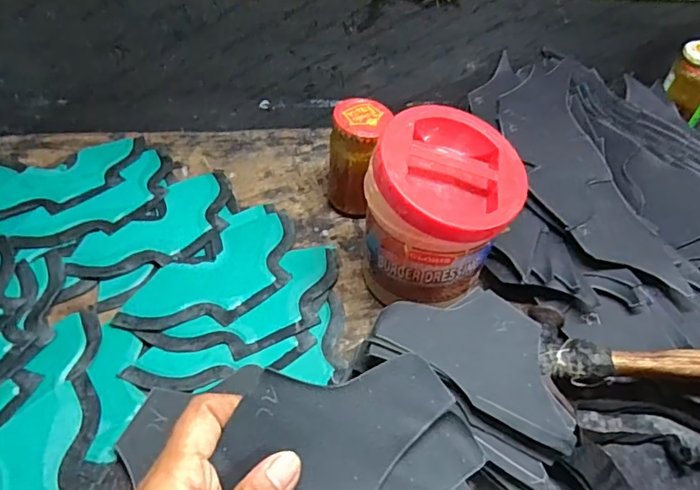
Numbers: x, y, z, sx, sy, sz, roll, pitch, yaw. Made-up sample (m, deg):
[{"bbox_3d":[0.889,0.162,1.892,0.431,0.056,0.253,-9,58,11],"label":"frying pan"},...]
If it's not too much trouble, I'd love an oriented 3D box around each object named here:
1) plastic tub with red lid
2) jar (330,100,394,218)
[{"bbox_3d":[0.076,-0.024,0.445,0.109,0.136,0.111,3,49,-3],"label":"plastic tub with red lid"},{"bbox_3d":[0.009,-0.088,0.538,0.055,0.110,0.058,3,49,-3],"label":"jar"}]

